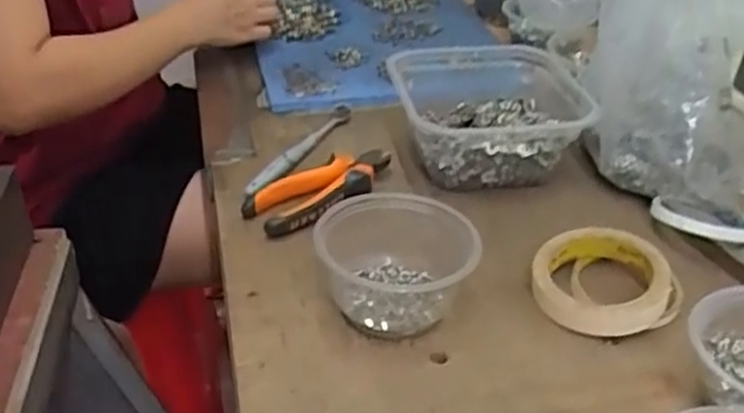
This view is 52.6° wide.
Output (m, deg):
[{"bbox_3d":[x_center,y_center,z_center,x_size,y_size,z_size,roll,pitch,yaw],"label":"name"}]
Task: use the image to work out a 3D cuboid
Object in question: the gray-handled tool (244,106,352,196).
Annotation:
[{"bbox_3d":[-0.067,-0.056,0.729,0.021,0.013,0.178,17,37,20],"label":"gray-handled tool"}]

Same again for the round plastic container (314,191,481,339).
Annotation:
[{"bbox_3d":[0.017,0.041,0.555,0.117,0.057,0.115,2,35,-1],"label":"round plastic container"}]

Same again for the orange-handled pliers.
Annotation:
[{"bbox_3d":[-0.041,-0.019,0.666,0.154,0.021,0.057,-23,42,-32],"label":"orange-handled pliers"}]

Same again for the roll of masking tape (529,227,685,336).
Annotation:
[{"bbox_3d":[0.174,0.057,0.570,0.094,0.042,0.095,-1,35,0],"label":"roll of masking tape"}]

